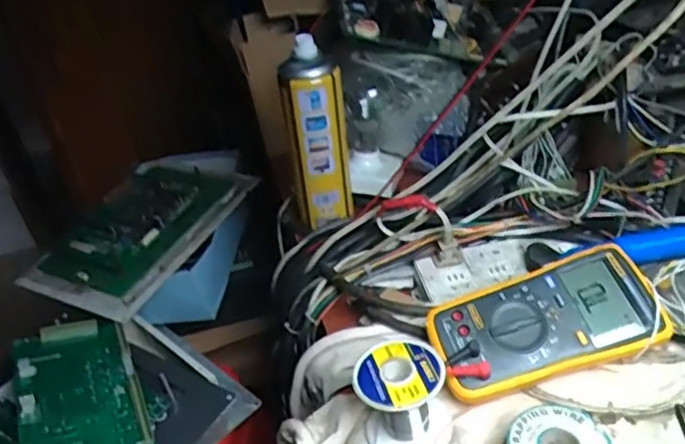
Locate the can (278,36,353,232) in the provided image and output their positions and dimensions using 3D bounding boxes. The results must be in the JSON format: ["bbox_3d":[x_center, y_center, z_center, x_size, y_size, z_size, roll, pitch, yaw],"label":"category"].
[{"bbox_3d":[-0.028,-0.095,0.665,0.065,0.193,0.059,-9,37,-2],"label":"can"}]

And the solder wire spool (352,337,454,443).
[{"bbox_3d":[0.046,0.134,0.455,0.066,0.071,0.060,-5,37,4],"label":"solder wire spool"}]

